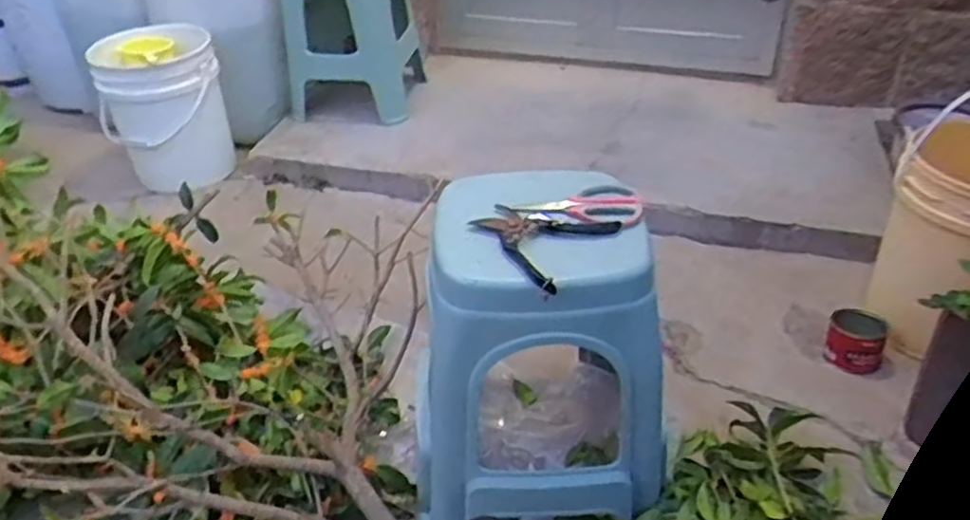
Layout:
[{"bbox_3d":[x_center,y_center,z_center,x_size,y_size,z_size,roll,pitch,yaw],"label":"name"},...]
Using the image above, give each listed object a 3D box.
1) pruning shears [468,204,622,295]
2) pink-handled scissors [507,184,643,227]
[{"bbox_3d":[0.059,-0.028,0.922,0.154,0.012,0.159,21,41,29],"label":"pruning shears"},{"bbox_3d":[0.119,-0.071,0.953,0.163,0.014,0.080,3,35,6],"label":"pink-handled scissors"}]

